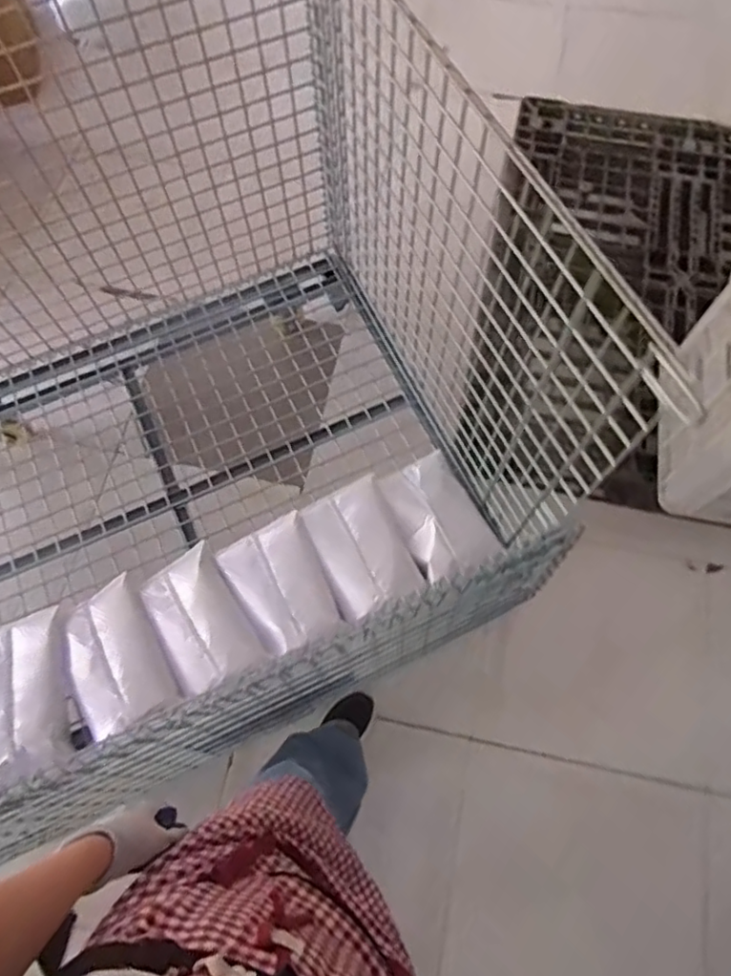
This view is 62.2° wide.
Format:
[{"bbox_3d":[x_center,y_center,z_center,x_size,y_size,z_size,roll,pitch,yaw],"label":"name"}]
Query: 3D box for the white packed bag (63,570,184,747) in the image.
[{"bbox_3d":[-0.498,0.337,1.190,0.176,0.053,0.308,-31,59,-14],"label":"white packed bag"}]

